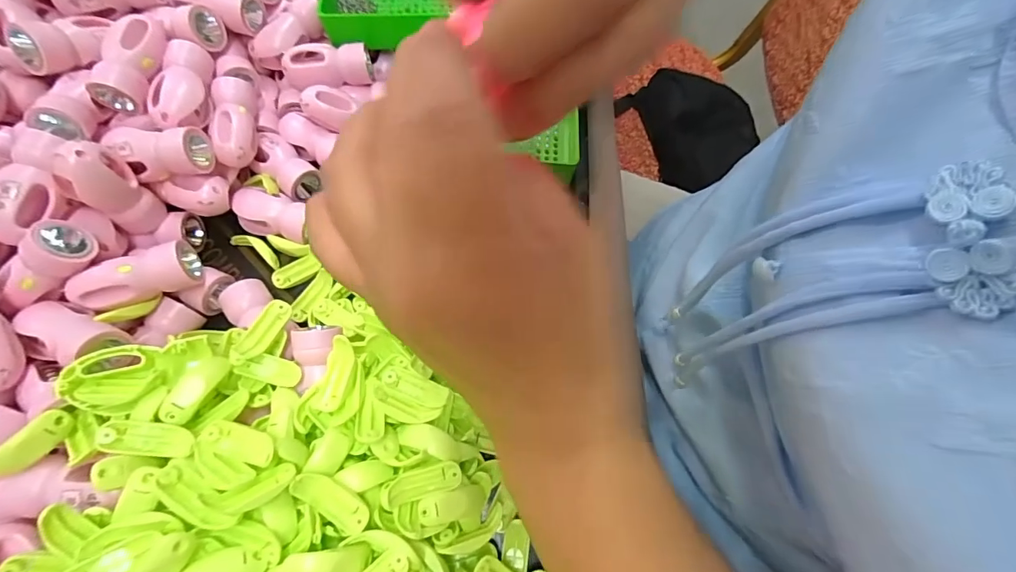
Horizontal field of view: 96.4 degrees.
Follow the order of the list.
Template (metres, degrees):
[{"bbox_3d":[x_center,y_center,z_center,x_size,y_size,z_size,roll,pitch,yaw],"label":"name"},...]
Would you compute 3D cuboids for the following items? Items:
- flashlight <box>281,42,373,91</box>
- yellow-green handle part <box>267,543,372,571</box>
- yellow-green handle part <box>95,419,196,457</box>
[{"bbox_3d":[-0.143,-0.173,0.363,0.066,0.032,0.022,-10,67,-7],"label":"flashlight"},{"bbox_3d":[-0.089,0.135,0.216,0.046,0.010,0.018,-1,65,-24],"label":"yellow-green handle part"},{"bbox_3d":[-0.179,0.076,0.226,0.041,0.009,0.015,15,65,-19],"label":"yellow-green handle part"}]

